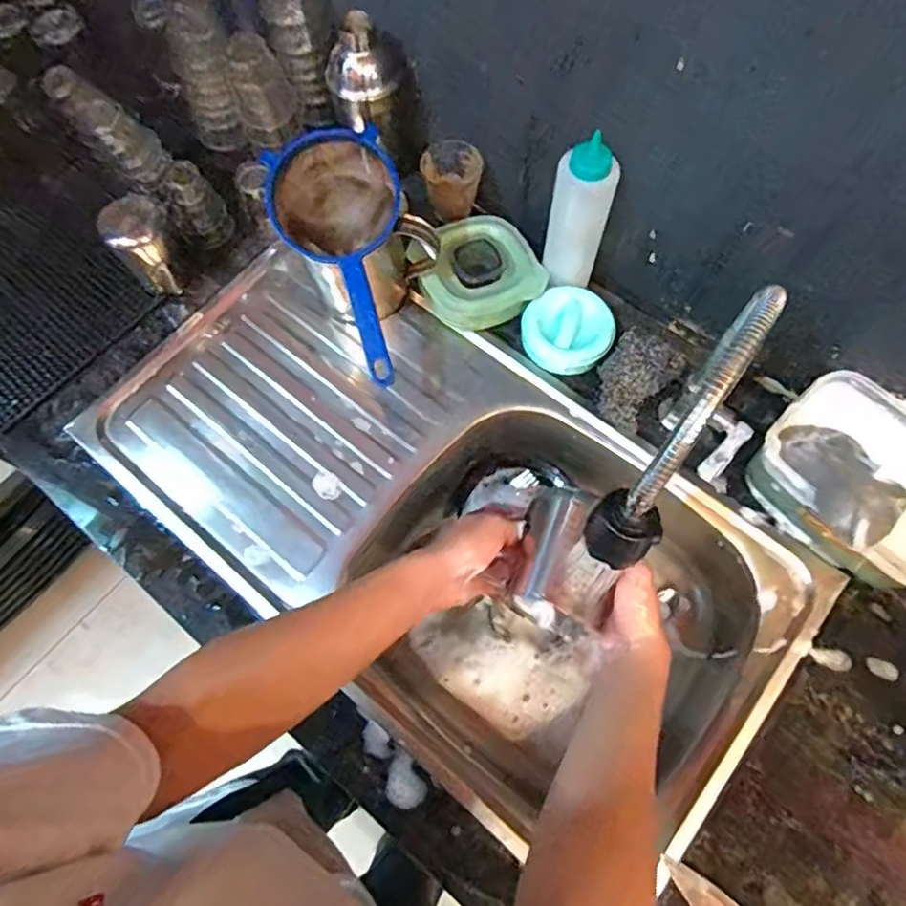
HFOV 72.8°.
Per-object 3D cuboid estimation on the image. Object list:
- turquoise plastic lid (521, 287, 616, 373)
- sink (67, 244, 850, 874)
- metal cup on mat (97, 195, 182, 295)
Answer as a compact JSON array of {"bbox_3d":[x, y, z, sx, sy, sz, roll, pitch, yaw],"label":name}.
[{"bbox_3d":[0.130,-0.139,0.704,0.098,0.026,0.103,-1,69,1],"label":"turquoise plastic lid"},{"bbox_3d":[-0.021,0.075,0.709,0.743,0.134,0.387,37,75,14],"label":"sink"},{"bbox_3d":[-0.359,-0.243,0.727,0.070,0.100,0.081,-38,73,-12],"label":"metal cup on mat"}]

